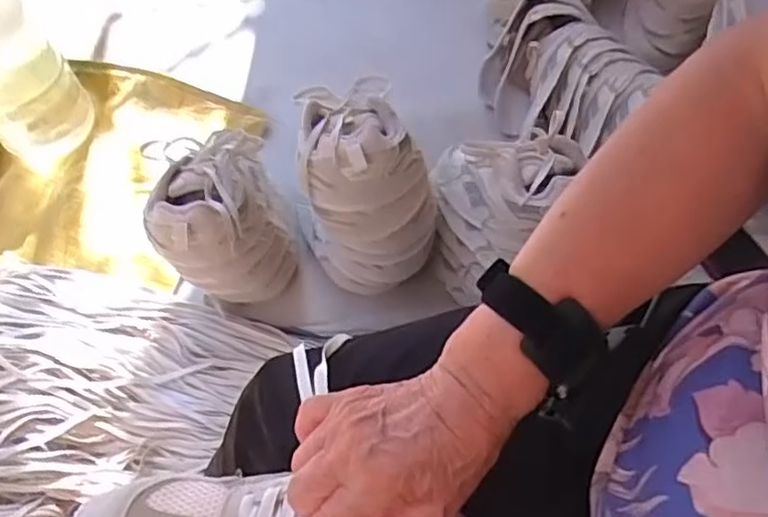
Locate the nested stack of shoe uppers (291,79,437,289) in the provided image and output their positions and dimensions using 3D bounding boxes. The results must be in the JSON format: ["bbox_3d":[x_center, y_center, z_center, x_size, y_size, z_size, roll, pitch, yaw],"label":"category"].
[{"bbox_3d":[-0.029,-0.074,0.784,0.129,0.279,0.177,-22,60,-11],"label":"nested stack of shoe uppers"}]

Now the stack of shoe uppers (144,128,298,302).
[{"bbox_3d":[-0.192,-0.031,0.807,0.135,0.227,0.147,-12,59,-5],"label":"stack of shoe uppers"}]

